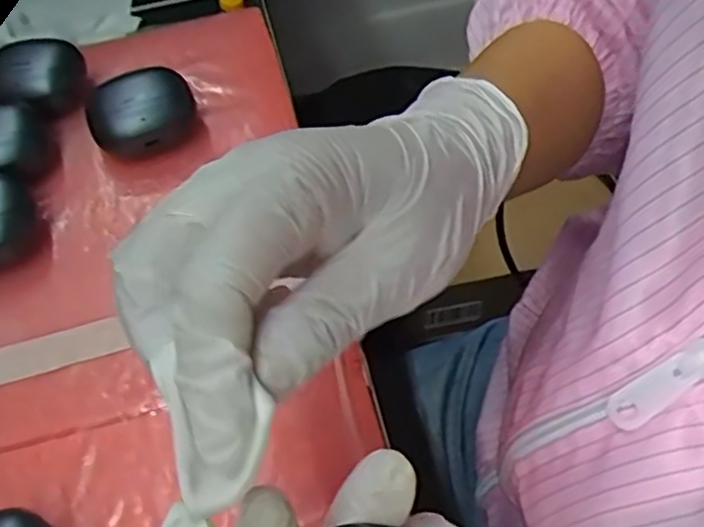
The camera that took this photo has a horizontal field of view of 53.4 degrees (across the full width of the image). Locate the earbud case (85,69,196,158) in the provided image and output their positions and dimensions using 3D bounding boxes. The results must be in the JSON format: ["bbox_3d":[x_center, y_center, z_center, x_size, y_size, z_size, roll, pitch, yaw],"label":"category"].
[{"bbox_3d":[-0.110,-0.077,0.375,0.054,0.034,0.039,-21,57,-10],"label":"earbud case"}]

